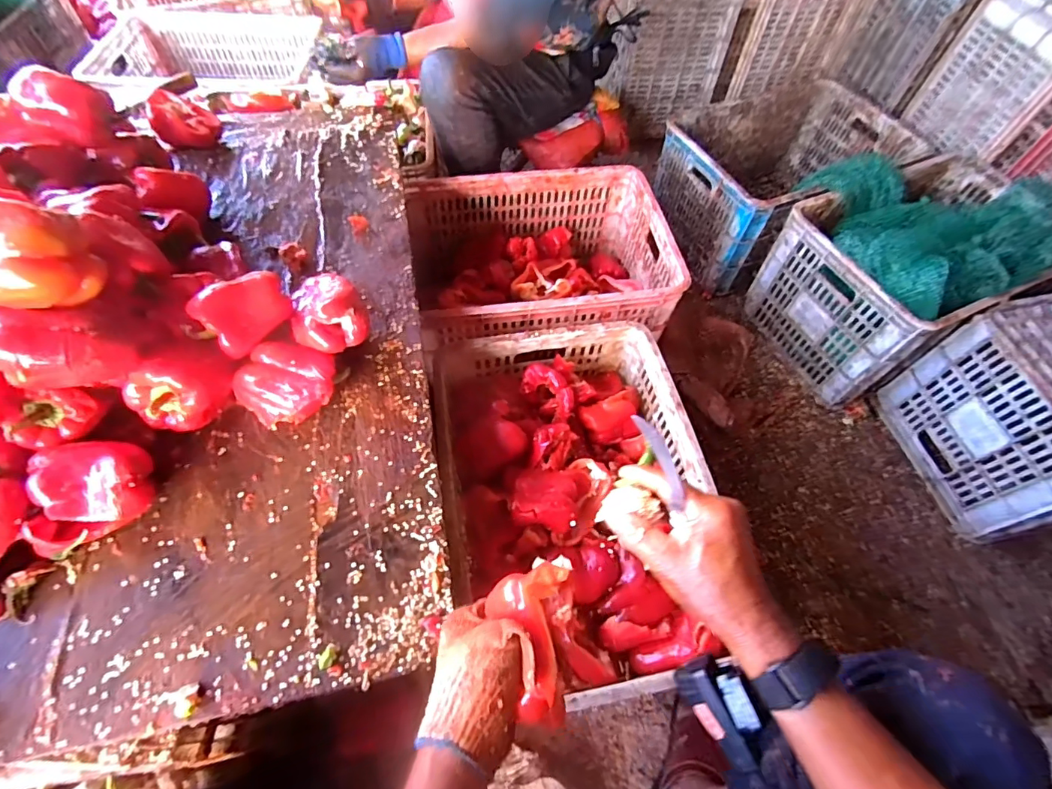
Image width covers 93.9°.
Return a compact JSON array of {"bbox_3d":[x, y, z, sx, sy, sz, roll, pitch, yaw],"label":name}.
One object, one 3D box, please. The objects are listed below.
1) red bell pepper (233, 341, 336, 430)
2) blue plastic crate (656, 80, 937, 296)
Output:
[{"bbox_3d":[-0.290,-0.010,0.594,0.105,0.067,0.087,15,59,6],"label":"red bell pepper"},{"bbox_3d":[0.619,-0.540,1.253,0.541,0.259,0.373,-26,64,-17],"label":"blue plastic crate"}]

